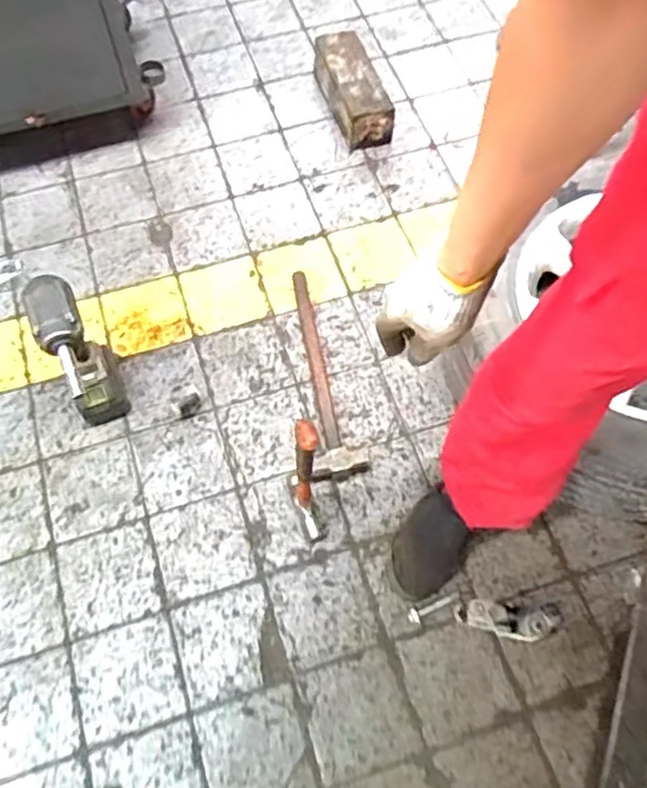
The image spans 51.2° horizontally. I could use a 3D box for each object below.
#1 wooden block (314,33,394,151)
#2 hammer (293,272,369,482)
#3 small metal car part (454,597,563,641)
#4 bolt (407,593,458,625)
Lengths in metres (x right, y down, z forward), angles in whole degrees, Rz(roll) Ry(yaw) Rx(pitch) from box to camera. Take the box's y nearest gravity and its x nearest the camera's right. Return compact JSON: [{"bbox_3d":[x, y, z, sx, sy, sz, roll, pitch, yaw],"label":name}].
[{"bbox_3d":[0.054,-0.678,1.484,0.106,0.101,0.306,-18,66,-8],"label":"wooden block"},{"bbox_3d":[0.001,-0.050,1.214,0.092,0.034,0.422,-7,64,-3],"label":"hammer"},{"bbox_3d":[0.282,0.333,1.005,0.161,0.067,0.058,5,64,3],"label":"small metal car part"},{"bbox_3d":[0.169,0.326,1.041,0.087,0.017,0.021,-26,67,-12],"label":"bolt"}]

